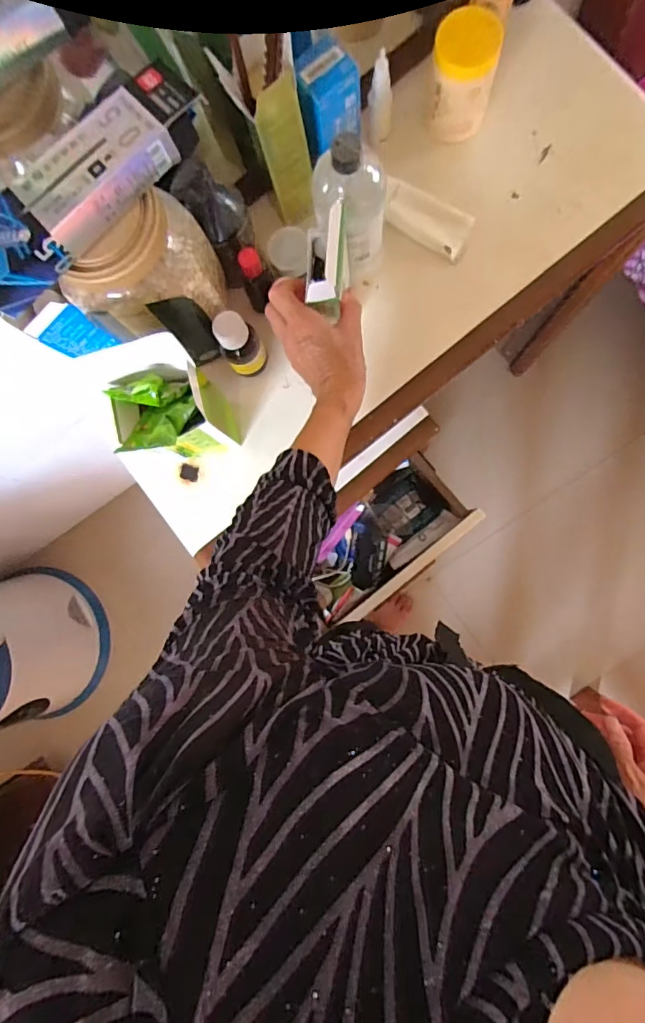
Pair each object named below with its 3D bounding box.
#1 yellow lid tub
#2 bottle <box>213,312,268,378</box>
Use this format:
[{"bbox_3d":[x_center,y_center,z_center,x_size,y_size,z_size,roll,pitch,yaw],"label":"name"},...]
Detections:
[{"bbox_3d":[0.156,-0.485,0.545,0.067,0.097,0.057,16,91,2],"label":"yellow lid tub"},{"bbox_3d":[-0.094,-0.193,0.564,0.046,0.091,0.042,0,91,3],"label":"bottle"}]

